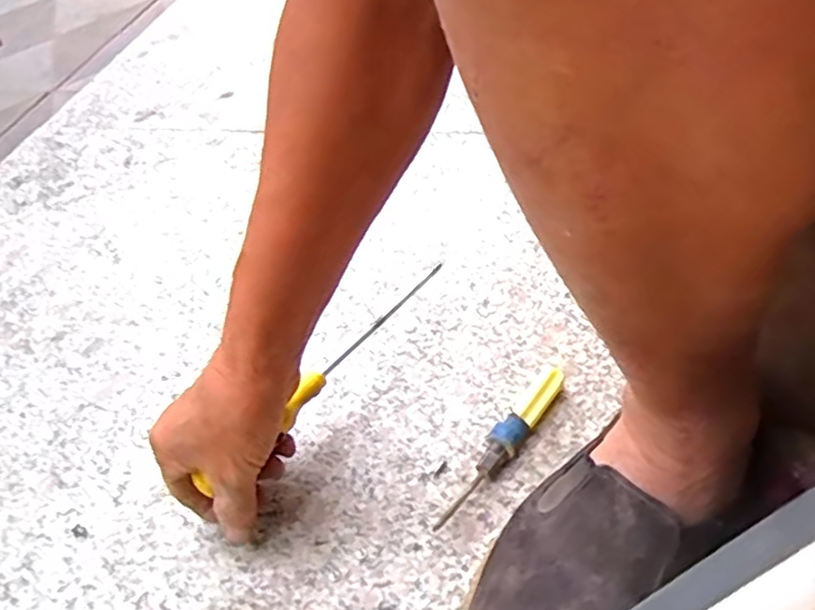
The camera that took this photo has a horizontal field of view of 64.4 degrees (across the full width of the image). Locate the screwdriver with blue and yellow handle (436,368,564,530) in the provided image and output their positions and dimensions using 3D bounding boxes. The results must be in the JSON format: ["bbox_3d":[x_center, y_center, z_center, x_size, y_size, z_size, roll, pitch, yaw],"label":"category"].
[{"bbox_3d":[0.068,0.092,0.449,0.022,0.020,0.155,26,53,27],"label":"screwdriver with blue and yellow handle"}]

